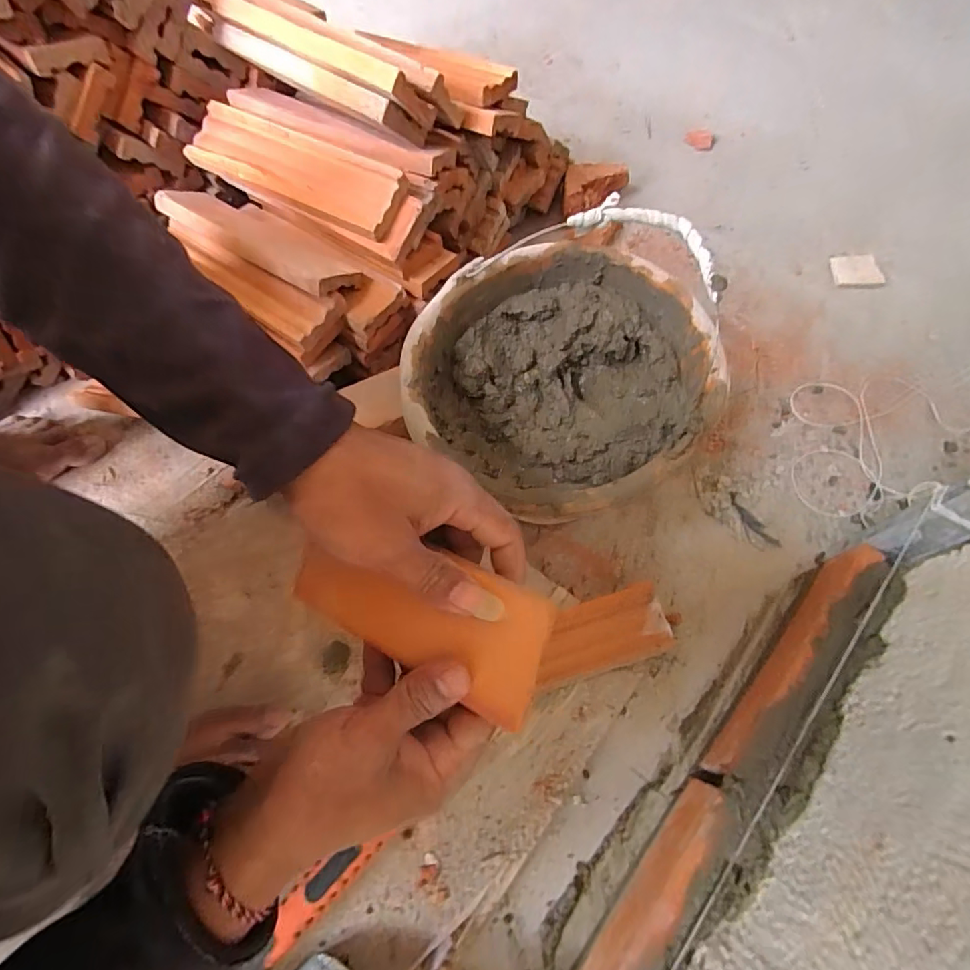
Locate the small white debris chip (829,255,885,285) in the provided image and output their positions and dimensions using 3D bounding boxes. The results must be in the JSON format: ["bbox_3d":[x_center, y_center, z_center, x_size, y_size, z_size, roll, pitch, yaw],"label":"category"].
[{"bbox_3d":[0.472,-0.274,0.655,0.056,0.007,0.046,0,67,0],"label":"small white debris chip"}]

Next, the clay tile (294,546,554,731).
[{"bbox_3d":[-0.036,0.062,0.268,0.143,0.010,0.064,23,97,22],"label":"clay tile"}]

